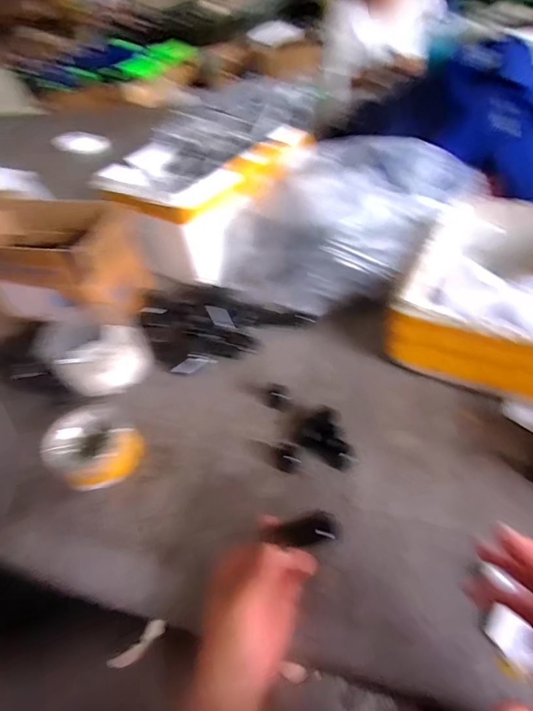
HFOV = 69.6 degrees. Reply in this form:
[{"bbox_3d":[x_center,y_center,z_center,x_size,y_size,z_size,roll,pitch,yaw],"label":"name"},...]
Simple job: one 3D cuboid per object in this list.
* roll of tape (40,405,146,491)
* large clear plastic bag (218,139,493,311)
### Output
[{"bbox_3d":[-0.205,0.106,0.455,0.100,0.041,0.094,-5,50,5],"label":"roll of tape"},{"bbox_3d":[0.104,-0.199,0.590,0.317,0.167,0.271,22,57,25],"label":"large clear plastic bag"}]

